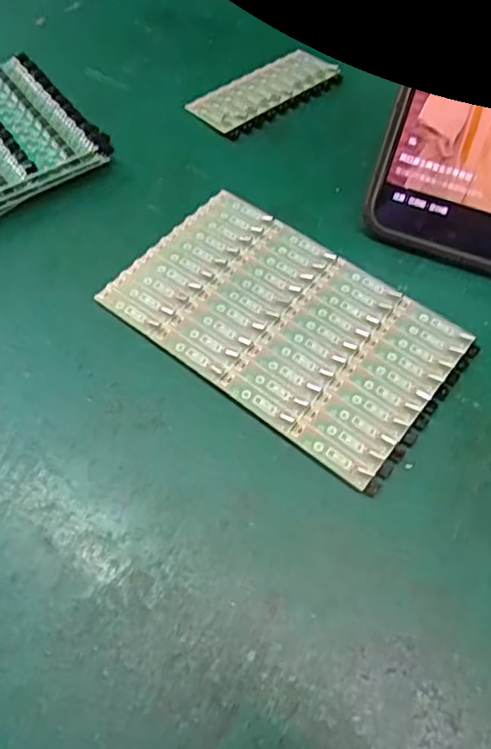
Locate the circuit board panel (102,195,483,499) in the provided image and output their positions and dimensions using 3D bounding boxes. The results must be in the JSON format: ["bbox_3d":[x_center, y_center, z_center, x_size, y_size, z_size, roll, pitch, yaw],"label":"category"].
[{"bbox_3d":[0.016,-0.021,0.235,0.129,0.005,0.079,35,64,18],"label":"circuit board panel"}]

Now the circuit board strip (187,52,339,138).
[{"bbox_3d":[0.011,-0.147,0.312,0.078,0.007,0.035,-35,66,-20],"label":"circuit board strip"}]

